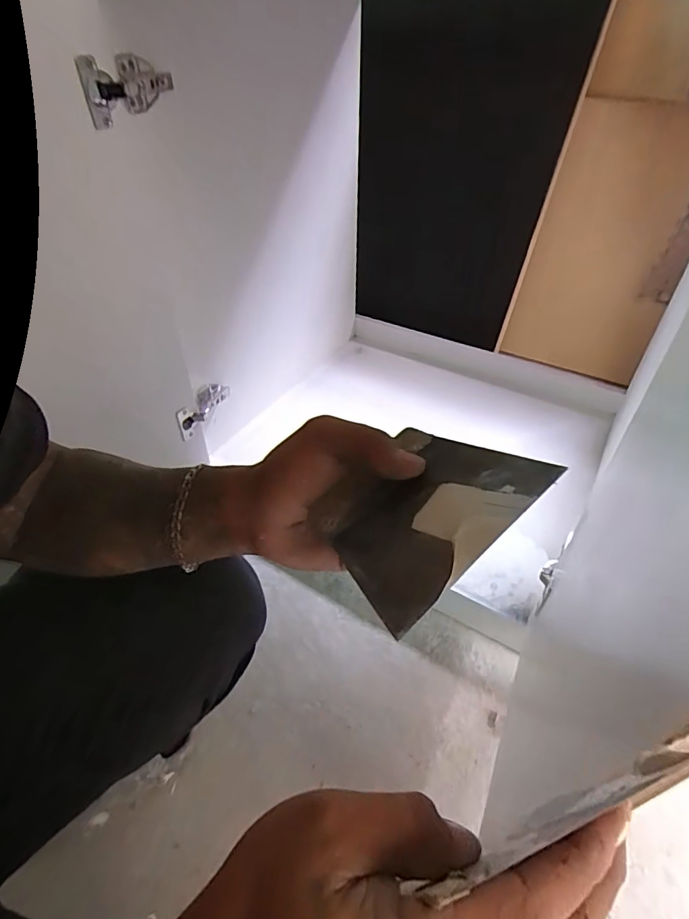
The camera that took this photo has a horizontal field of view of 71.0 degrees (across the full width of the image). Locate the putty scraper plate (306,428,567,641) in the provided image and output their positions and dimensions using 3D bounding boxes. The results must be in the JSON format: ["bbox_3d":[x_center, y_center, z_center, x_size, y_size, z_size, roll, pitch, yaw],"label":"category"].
[{"bbox_3d":[0.040,0.025,0.250,0.106,0.004,0.089,-41,39,-15],"label":"putty scraper plate"}]

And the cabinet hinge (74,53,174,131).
[{"bbox_3d":[-0.250,-0.424,0.553,0.035,0.057,0.124,16,46,15],"label":"cabinet hinge"}]

